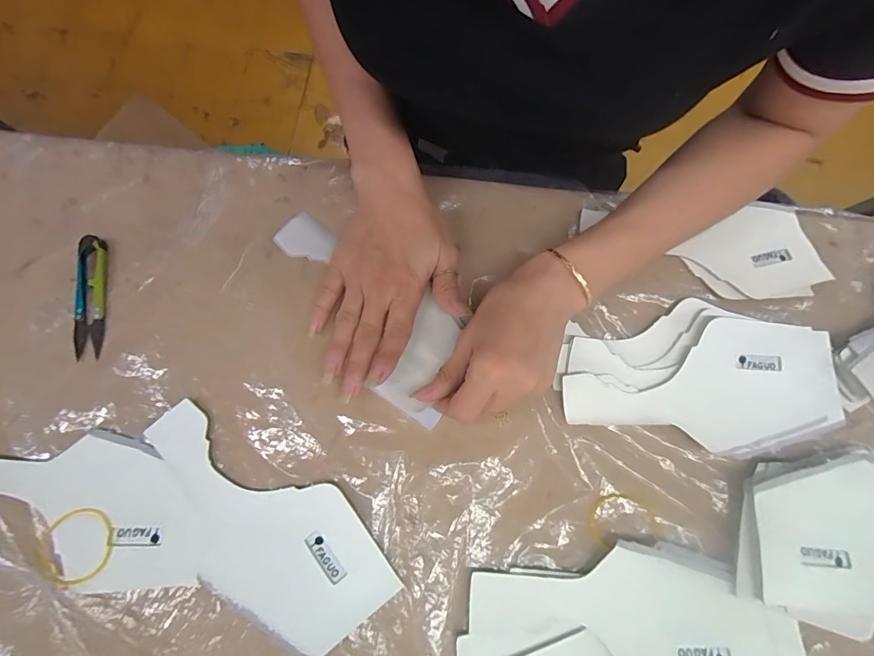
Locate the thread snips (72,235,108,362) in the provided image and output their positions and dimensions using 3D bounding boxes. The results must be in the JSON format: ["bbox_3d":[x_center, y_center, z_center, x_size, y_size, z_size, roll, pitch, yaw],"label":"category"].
[{"bbox_3d":[-0.270,-0.025,0.327,0.022,0.011,0.094,-7,72,-4],"label":"thread snips"}]

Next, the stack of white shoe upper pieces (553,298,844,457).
[{"bbox_3d":[0.195,0.033,0.319,0.201,0.016,0.105,11,71,2],"label":"stack of white shoe upper pieces"}]

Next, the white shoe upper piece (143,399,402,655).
[{"bbox_3d":[-0.121,0.131,0.283,0.189,0.008,0.085,31,73,8],"label":"white shoe upper piece"}]

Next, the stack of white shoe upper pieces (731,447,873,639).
[{"bbox_3d":[0.310,0.147,0.285,0.208,0.016,0.113,14,71,3],"label":"stack of white shoe upper pieces"}]

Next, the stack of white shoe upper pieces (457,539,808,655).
[{"bbox_3d":[0.122,0.195,0.268,0.208,0.009,0.102,1,71,-2],"label":"stack of white shoe upper pieces"}]

